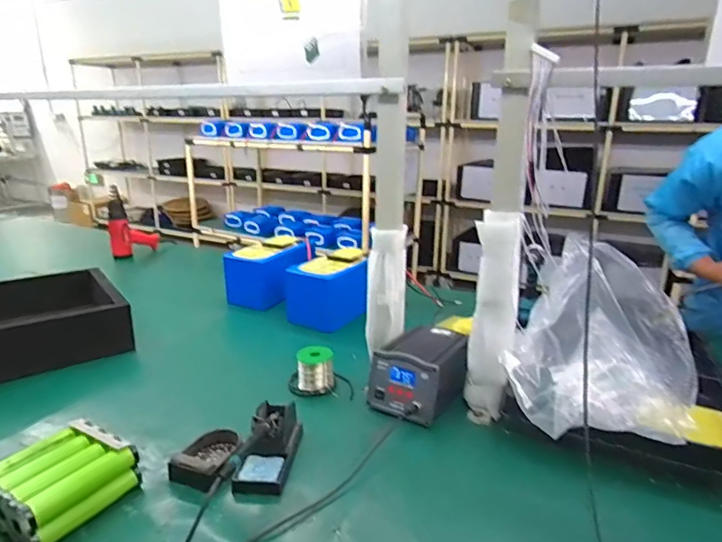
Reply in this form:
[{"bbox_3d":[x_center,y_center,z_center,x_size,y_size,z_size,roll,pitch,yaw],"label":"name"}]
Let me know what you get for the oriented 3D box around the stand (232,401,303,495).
[{"bbox_3d":[-0.139,0.256,0.717,0.074,0.067,0.149,3,17,7],"label":"stand"}]

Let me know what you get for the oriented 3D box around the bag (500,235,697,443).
[{"bbox_3d":[0.376,0.102,0.723,0.267,0.242,0.225,-15,23,-41],"label":"bag"}]

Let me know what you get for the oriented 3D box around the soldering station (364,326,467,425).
[{"bbox_3d":[0.112,0.190,0.872,0.152,0.111,0.193,13,21,36],"label":"soldering station"}]

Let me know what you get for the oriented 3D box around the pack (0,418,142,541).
[{"bbox_3d":[-0.398,0.282,0.631,0.130,0.075,0.154,10,20,28],"label":"pack"}]

